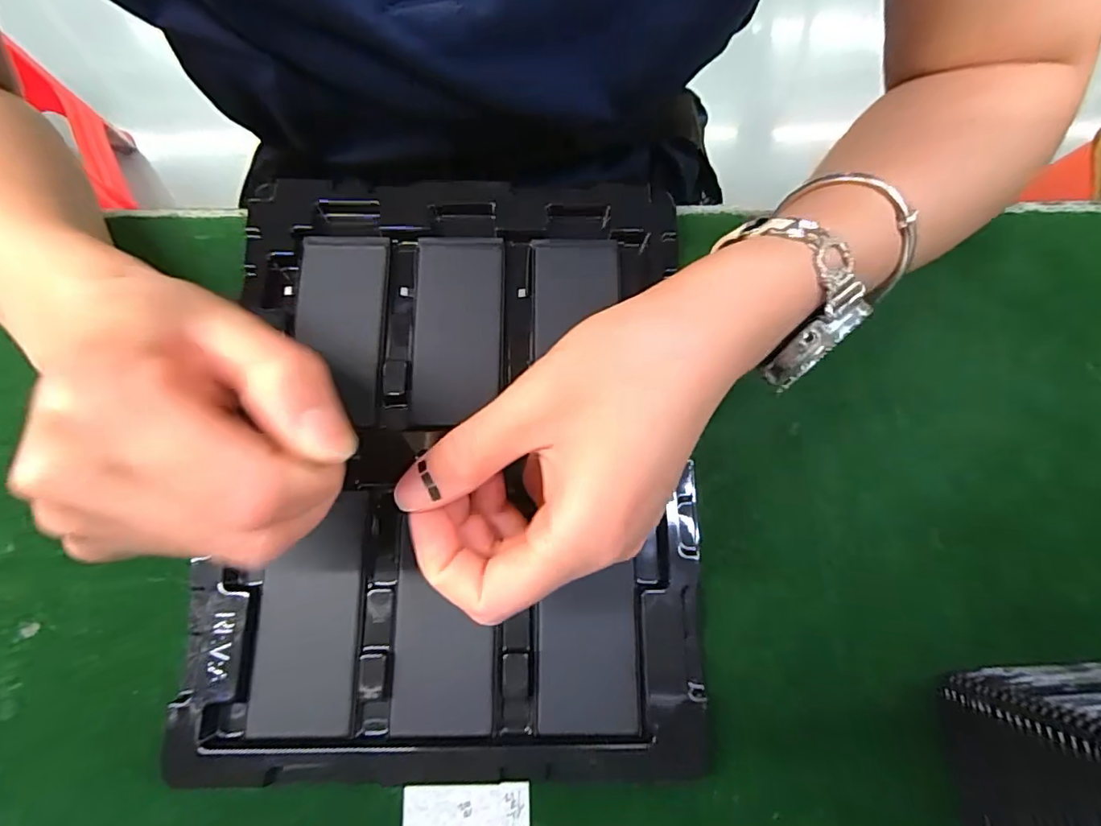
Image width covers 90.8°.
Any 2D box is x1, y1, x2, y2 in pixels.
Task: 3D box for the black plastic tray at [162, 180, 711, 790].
[{"bbox_3d":[-0.044,0.016,0.250,0.213,0.015,0.271,-1,74,-1],"label":"black plastic tray"}]

